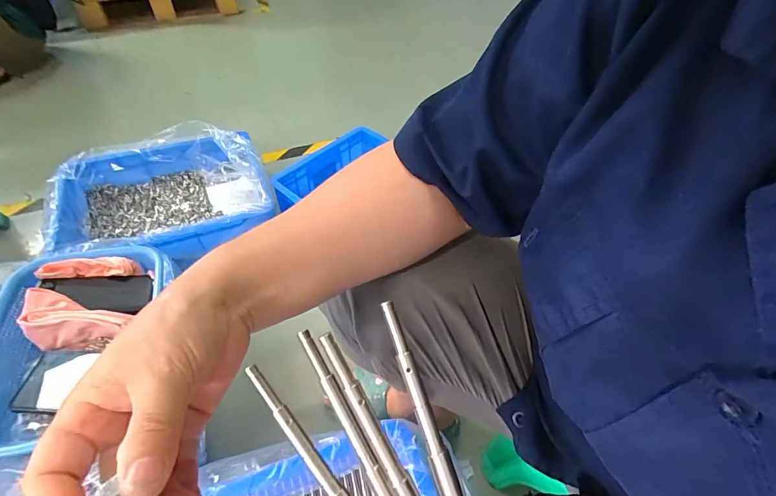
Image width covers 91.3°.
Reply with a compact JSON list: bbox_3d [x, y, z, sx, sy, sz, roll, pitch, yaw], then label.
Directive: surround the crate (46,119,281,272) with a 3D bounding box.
[{"bbox_3d":[-0.481,-0.108,0.842,0.408,0.112,0.332,-19,54,-18],"label":"crate"}]

